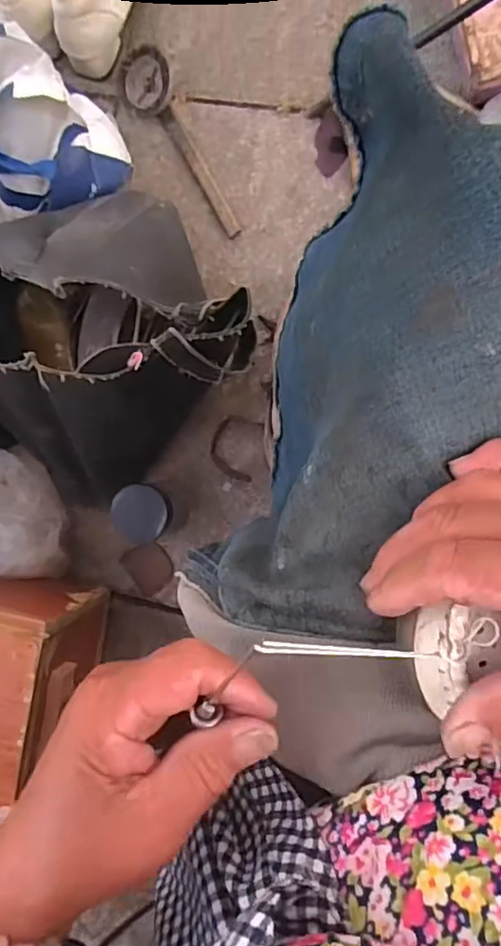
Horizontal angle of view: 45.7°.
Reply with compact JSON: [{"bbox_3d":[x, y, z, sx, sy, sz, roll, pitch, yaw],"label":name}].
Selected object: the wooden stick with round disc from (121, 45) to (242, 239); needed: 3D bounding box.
[{"bbox_3d":[-0.074,-0.376,0.677,0.059,0.035,0.230,-33,86,8],"label":"wooden stick with round disc"}]

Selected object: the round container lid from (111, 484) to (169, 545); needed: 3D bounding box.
[{"bbox_3d":[-0.117,0.043,0.623,0.057,0.012,0.061,0,91,9],"label":"round container lid"}]

